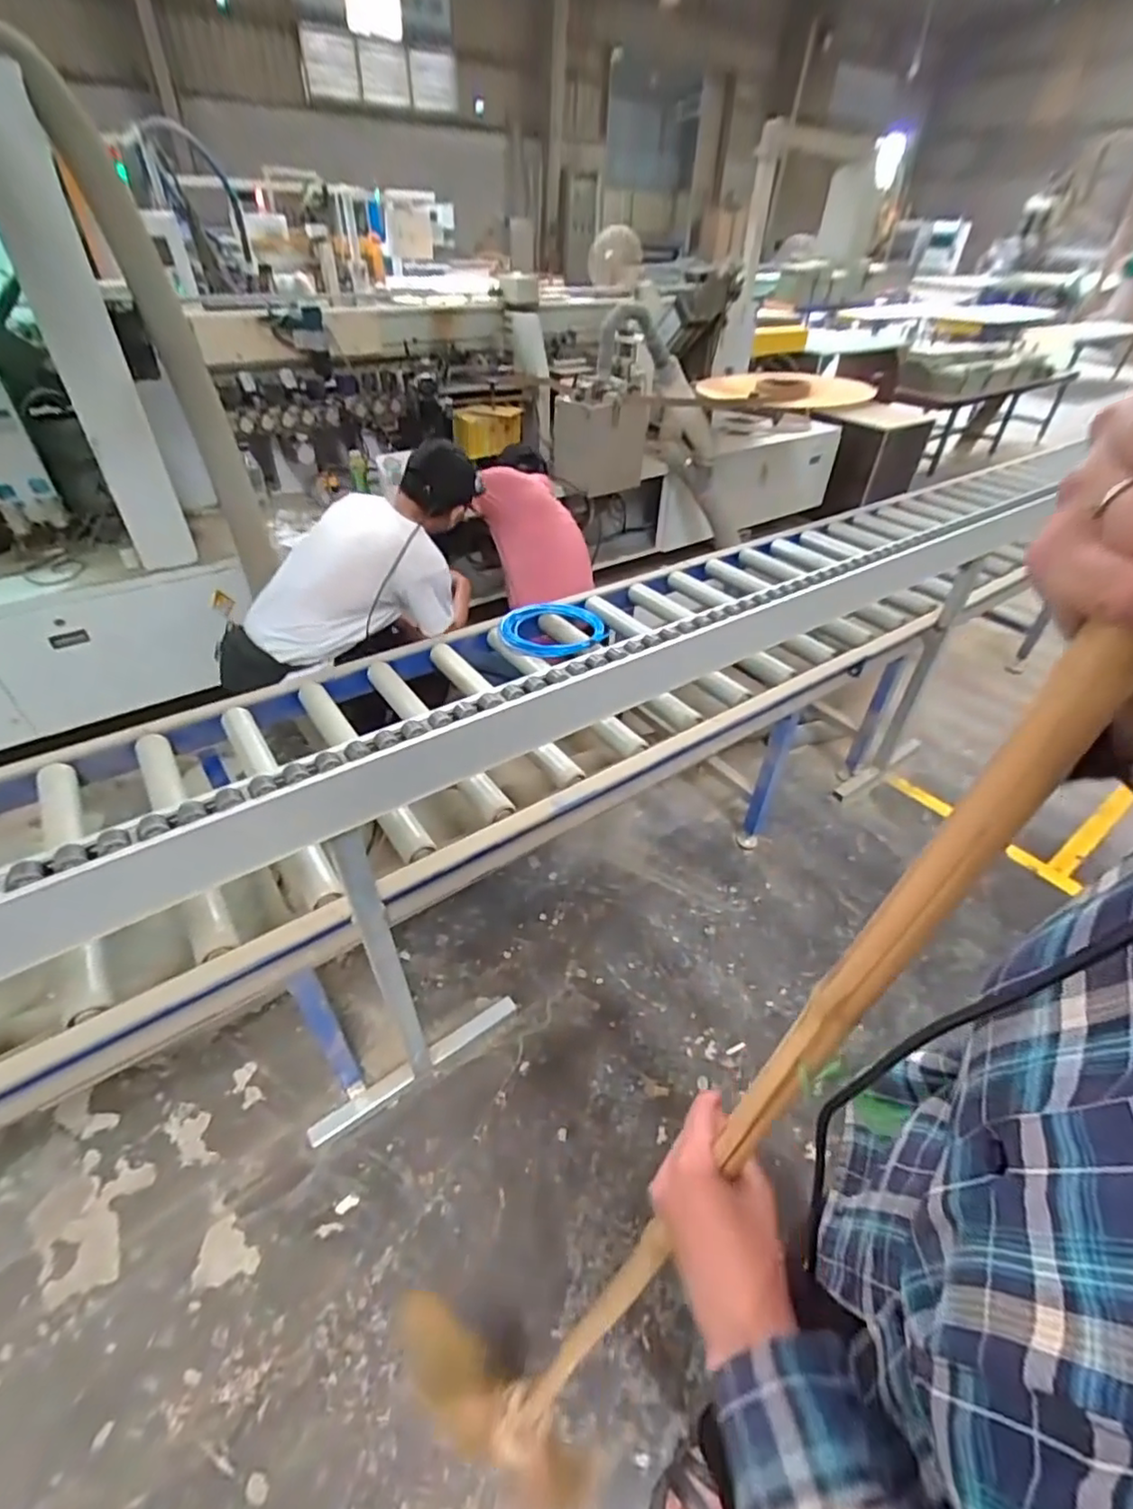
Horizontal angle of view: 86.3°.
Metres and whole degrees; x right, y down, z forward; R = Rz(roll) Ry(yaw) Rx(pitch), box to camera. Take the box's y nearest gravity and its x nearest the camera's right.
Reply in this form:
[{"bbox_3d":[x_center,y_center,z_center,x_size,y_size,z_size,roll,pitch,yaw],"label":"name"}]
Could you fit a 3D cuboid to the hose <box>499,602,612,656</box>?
[{"bbox_3d":[-0.034,-0.327,1.578,0.271,0.047,0.244,-4,43,-8],"label":"hose"}]

